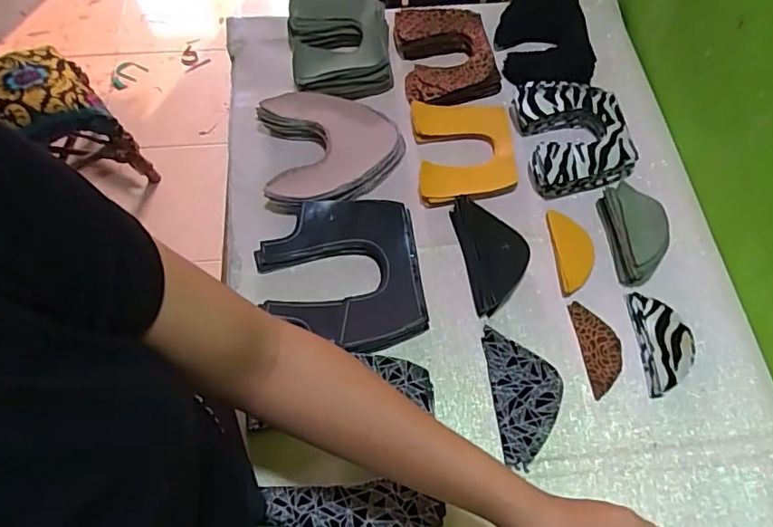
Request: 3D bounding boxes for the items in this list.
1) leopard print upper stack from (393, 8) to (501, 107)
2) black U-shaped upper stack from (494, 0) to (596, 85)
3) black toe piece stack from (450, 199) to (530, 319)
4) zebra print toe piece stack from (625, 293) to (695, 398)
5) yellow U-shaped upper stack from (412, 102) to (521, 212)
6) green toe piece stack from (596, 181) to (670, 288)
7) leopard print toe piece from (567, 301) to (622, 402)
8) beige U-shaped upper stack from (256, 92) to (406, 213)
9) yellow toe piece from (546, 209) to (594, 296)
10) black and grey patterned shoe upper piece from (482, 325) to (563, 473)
[{"bbox_3d":[0.085,-0.301,0.805,0.134,0.035,0.171,-7,63,-4],"label":"leopard print upper stack"},{"bbox_3d":[0.227,-0.323,0.806,0.117,0.052,0.166,-5,63,-3],"label":"black U-shaped upper stack"},{"bbox_3d":[0.127,-0.014,0.654,0.072,0.021,0.142,-9,63,-5],"label":"black toe piece stack"},{"bbox_3d":[0.305,0.086,0.609,0.055,0.016,0.111,-3,63,-2],"label":"zebra print toe piece stack"},{"bbox_3d":[0.100,-0.147,0.714,0.122,0.019,0.162,-3,63,-2],"label":"yellow U-shaped upper stack"},{"bbox_3d":[0.295,-0.037,0.654,0.054,0.043,0.120,-4,63,-2],"label":"green toe piece stack"},{"bbox_3d":[0.236,0.093,0.614,0.045,0.004,0.104,-6,63,-3],"label":"leopard print toe piece"},{"bbox_3d":[-0.071,-0.145,0.712,0.179,0.058,0.170,-4,63,-3],"label":"beige U-shaped upper stack"},{"bbox_3d":[0.221,-0.015,0.657,0.045,0.008,0.106,-2,63,-1],"label":"yellow toe piece"},{"bbox_3d":[0.147,0.137,0.584,0.072,0.014,0.139,-5,63,-3],"label":"black and grey patterned shoe upper piece"}]

